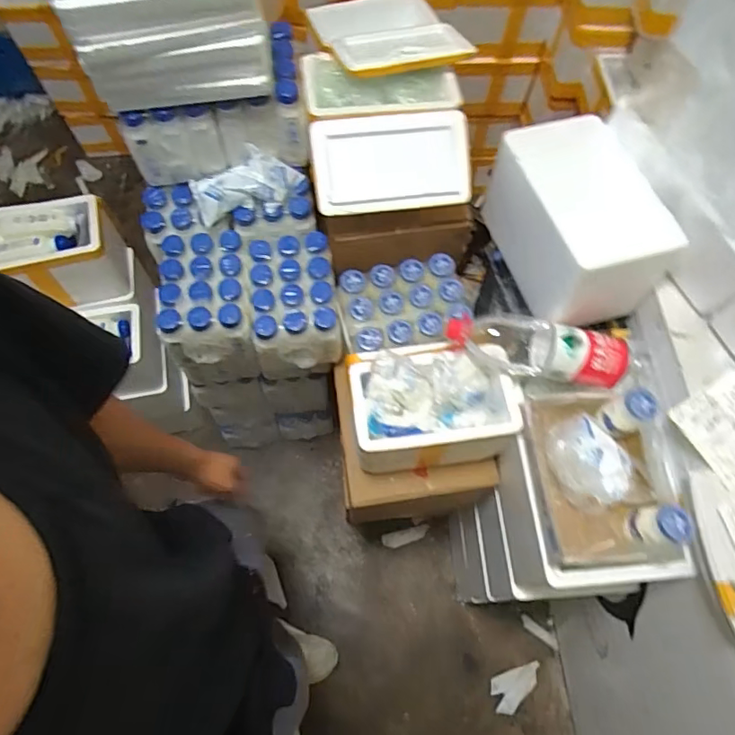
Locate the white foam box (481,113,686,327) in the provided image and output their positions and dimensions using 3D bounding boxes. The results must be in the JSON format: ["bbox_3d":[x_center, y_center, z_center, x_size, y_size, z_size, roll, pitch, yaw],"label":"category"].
[{"bbox_3d":[0.348,-0.237,0.890,0.164,0.226,0.316,-21,69,-10],"label":"white foam box"}]

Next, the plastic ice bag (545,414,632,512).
[{"bbox_3d":[0.333,0.138,0.783,0.129,0.049,0.138,-29,70,-13],"label":"plastic ice bag"}]

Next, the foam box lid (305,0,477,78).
[{"bbox_3d":[0.025,-0.625,0.967,0.239,0.031,0.323,-18,58,-7],"label":"foam box lid"}]

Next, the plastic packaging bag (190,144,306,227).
[{"bbox_3d":[-0.219,-0.331,0.944,0.194,0.088,0.076,-13,67,-7],"label":"plastic packaging bag"}]

